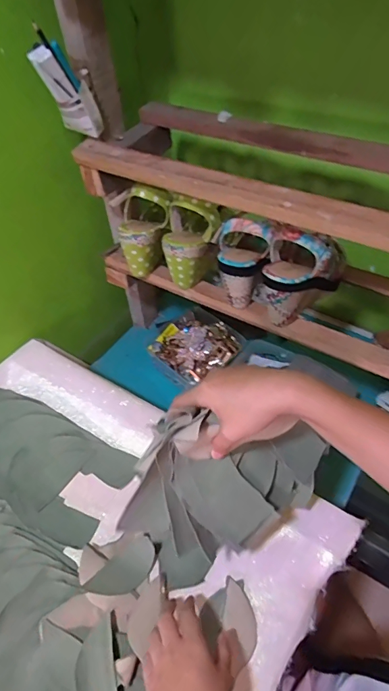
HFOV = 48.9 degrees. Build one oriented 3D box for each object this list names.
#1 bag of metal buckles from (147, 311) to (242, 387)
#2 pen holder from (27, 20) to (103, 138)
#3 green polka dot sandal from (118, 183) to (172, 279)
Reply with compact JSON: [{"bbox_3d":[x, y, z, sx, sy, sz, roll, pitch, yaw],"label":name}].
[{"bbox_3d":[0.004,0.002,0.858,0.157,0.033,0.142,30,57,27],"label":"bag of metal buckles"},{"bbox_3d":[-0.182,-0.361,0.590,0.051,0.160,0.049,19,78,20],"label":"pen holder"},{"bbox_3d":[-0.086,-0.182,0.684,0.078,0.149,0.076,32,35,28],"label":"green polka dot sandal"}]

